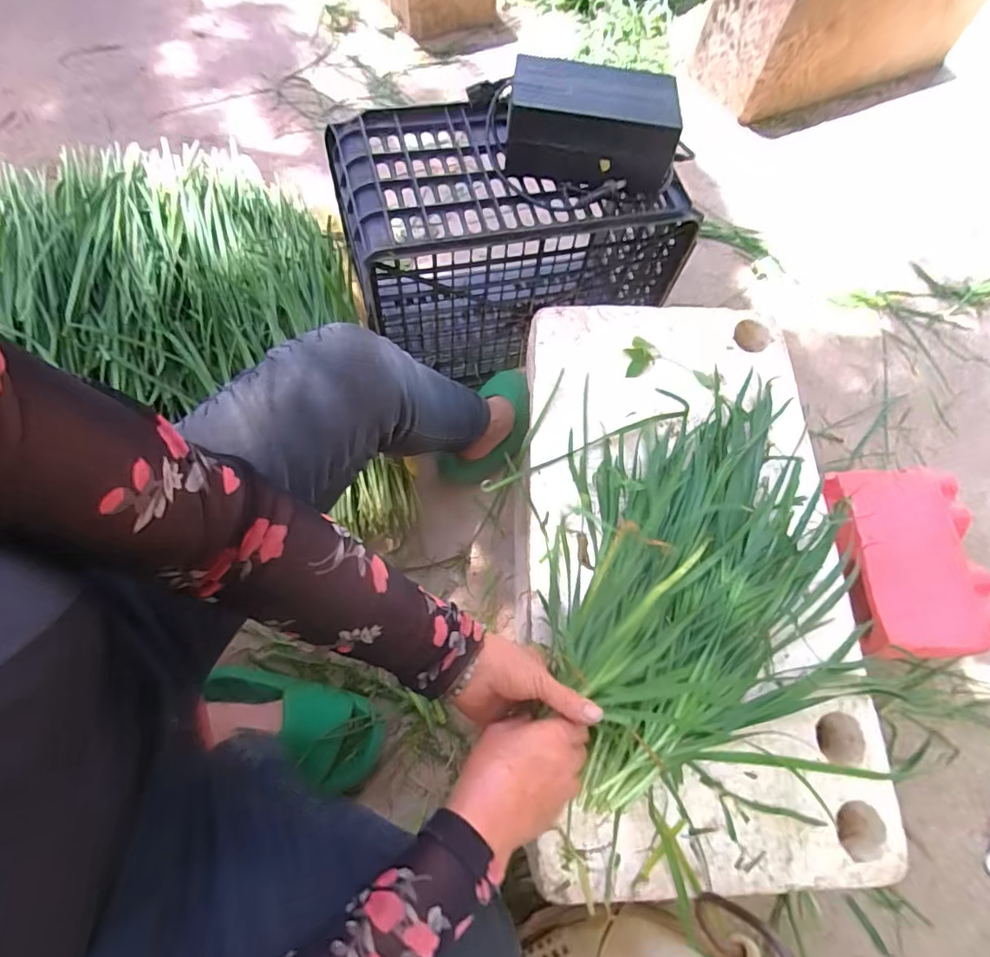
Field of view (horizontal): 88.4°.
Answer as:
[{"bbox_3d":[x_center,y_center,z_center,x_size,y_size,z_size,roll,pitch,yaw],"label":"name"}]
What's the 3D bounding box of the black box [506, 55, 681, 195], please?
[{"bbox_3d":[0.126,-0.459,0.663,0.208,0.089,0.121,7,67,-2],"label":"black box"}]

